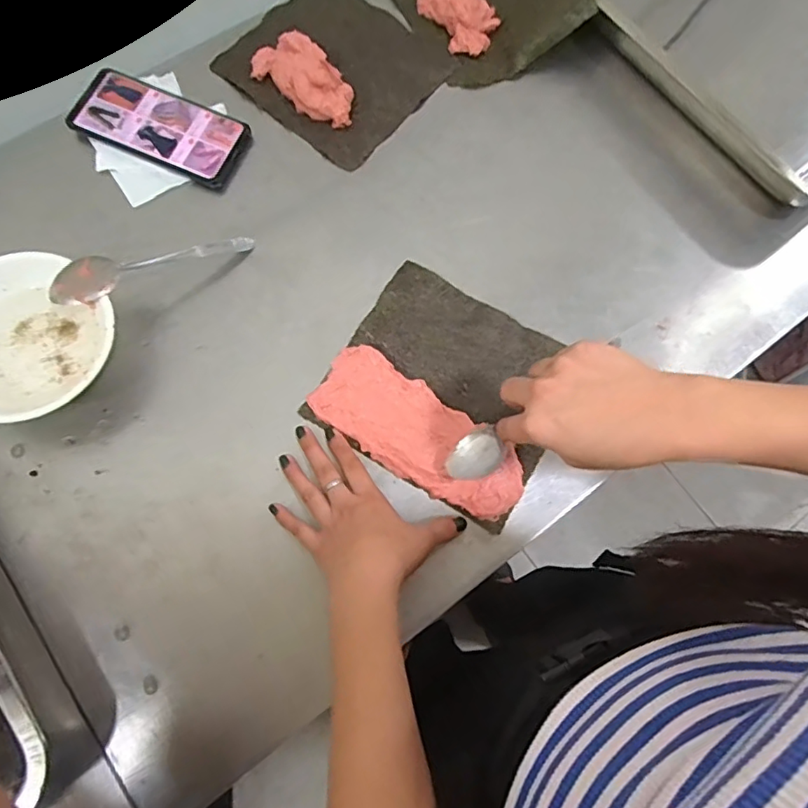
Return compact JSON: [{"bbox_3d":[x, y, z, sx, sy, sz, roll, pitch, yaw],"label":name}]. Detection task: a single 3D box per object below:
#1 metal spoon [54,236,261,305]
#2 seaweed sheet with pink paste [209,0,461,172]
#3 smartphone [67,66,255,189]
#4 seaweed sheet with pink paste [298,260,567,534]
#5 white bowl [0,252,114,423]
[{"bbox_3d":[-0.215,-0.123,0.485,0.173,0.022,0.032,-23,76,-24],"label":"metal spoon"},{"bbox_3d":[-0.070,-0.360,0.570,0.192,0.032,0.178,40,77,9],"label":"seaweed sheet with pink paste"},{"bbox_3d":[-0.241,-0.270,0.545,0.161,0.014,0.077,21,77,0],"label":"smartphone"},{"bbox_3d":[0.040,-0.015,0.488,0.193,0.011,0.176,31,76,7],"label":"seaweed sheet with pink paste"},{"bbox_3d":[-0.310,-0.049,0.461,0.131,0.056,0.134,0,75,-2],"label":"white bowl"}]

